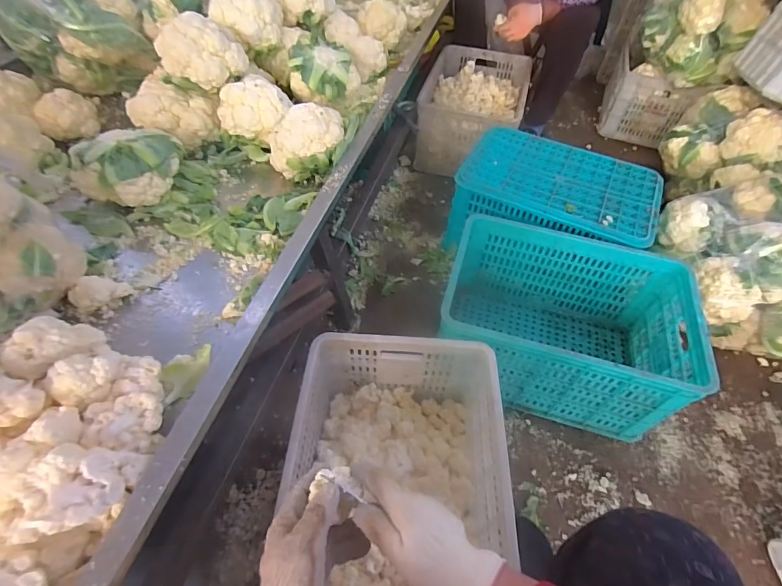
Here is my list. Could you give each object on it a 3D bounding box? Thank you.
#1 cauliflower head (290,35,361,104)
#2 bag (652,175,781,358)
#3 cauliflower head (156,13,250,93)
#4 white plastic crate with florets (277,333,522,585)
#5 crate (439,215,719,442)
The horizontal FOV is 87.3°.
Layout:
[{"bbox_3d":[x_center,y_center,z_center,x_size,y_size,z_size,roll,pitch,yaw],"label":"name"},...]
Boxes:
[{"bbox_3d":[-0.162,-0.542,0.994,0.161,0.105,0.123,-8,53,-8],"label":"cauliflower head"},{"bbox_3d":[0.929,-0.064,1.034,0.402,0.301,0.448,-10,54,-10],"label":"bag"},{"bbox_3d":[-0.411,-0.519,0.874,0.157,0.098,0.119,20,55,13],"label":"cauliflower head"},{"bbox_3d":[0.005,0.348,0.731,0.345,0.235,0.512,4,53,1],"label":"white plastic crate with florets"},{"bbox_3d":[0.389,0.072,0.980,0.516,0.266,0.373,15,54,9],"label":"crate"}]

